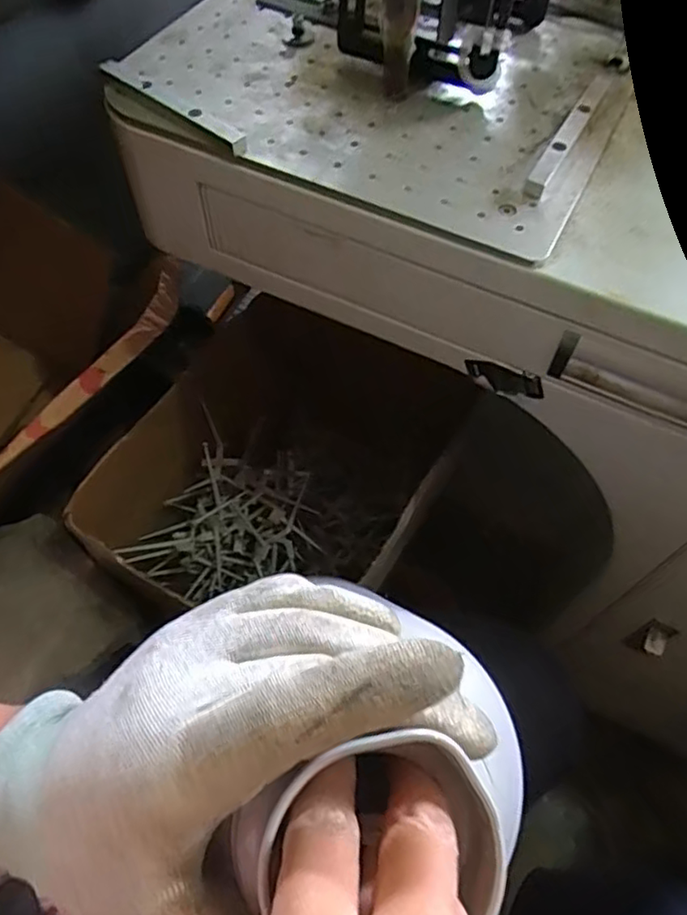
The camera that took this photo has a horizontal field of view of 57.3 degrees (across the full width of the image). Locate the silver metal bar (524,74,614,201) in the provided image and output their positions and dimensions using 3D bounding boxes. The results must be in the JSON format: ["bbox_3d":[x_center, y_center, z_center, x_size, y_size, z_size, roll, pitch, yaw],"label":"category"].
[{"bbox_3d":[0.154,-0.221,0.423,0.014,0.013,0.151,26,62,15],"label":"silver metal bar"}]

